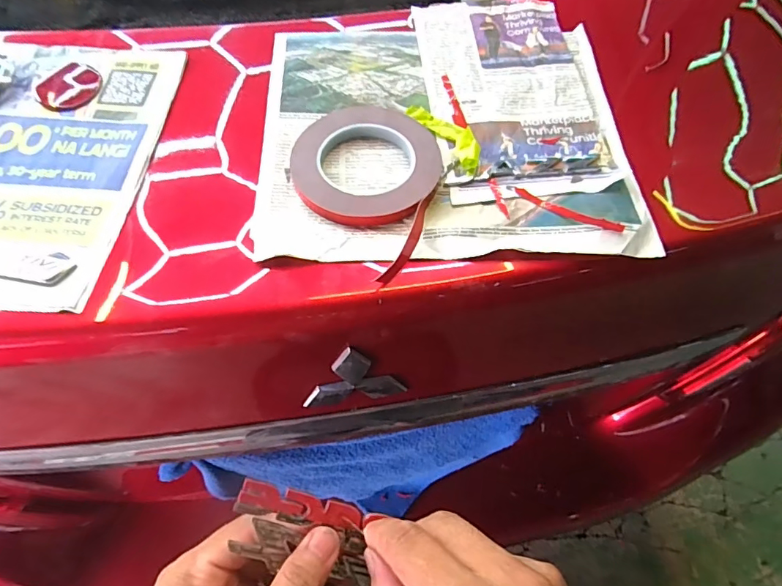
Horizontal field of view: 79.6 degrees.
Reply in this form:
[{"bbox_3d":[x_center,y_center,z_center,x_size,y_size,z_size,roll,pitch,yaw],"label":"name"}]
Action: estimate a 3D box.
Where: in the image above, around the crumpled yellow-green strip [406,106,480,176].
[{"bbox_3d":[0.050,-0.141,0.413,0.030,0.022,0.088,-33,63,-20],"label":"crumpled yellow-green strip"}]

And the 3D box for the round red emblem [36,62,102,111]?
[{"bbox_3d":[-0.303,-0.194,0.440,0.055,0.009,0.058,-36,60,-23],"label":"round red emblem"}]

